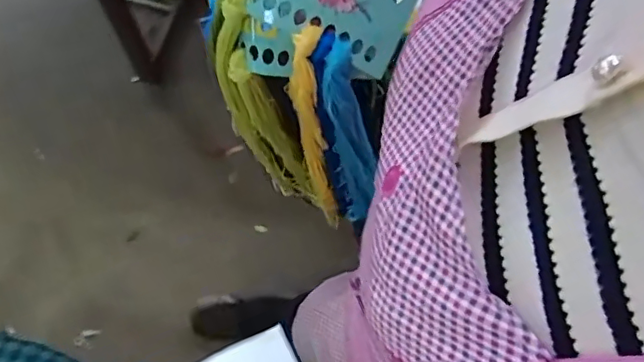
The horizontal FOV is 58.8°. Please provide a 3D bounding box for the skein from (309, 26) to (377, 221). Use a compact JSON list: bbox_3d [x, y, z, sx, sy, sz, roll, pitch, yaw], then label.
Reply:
[{"bbox_3d":[0.031,-0.027,0.652,0.054,0.439,0.037,-12,70,2],"label":"skein"}]

